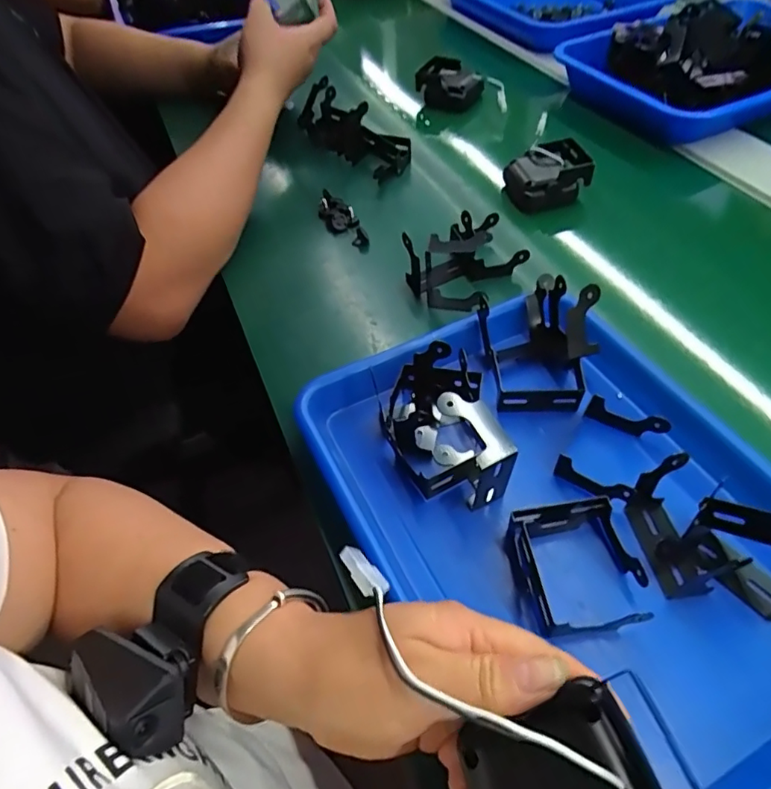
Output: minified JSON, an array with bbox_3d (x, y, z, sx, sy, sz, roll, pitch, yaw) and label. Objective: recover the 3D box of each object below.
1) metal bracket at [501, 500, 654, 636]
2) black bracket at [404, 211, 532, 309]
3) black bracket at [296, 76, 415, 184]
[{"bbox_3d":[0.111,0.102,0.313,0.064,0.030,0.072,-12,51,-4],"label":"metal bracket"},{"bbox_3d":[0.078,-0.134,0.483,0.119,0.061,0.070,-34,56,-20],"label":"black bracket"},{"bbox_3d":[-0.041,-0.311,0.638,0.153,0.060,0.067,36,62,29],"label":"black bracket"}]

